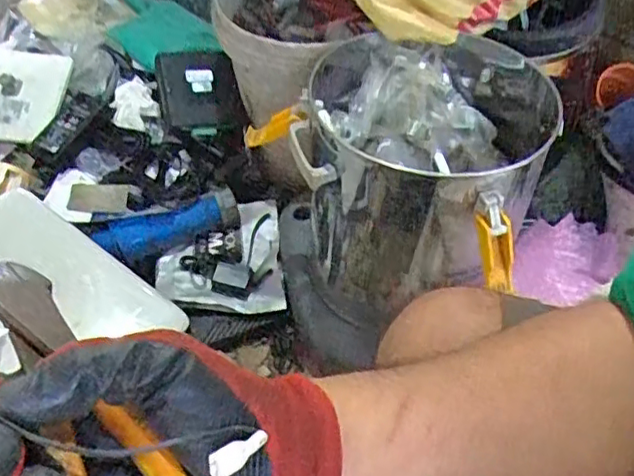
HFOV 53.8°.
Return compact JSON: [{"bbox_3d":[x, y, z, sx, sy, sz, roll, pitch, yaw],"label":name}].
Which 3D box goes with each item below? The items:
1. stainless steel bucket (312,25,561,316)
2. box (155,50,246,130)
[{"bbox_3d":[0.138,-0.079,0.842,0.283,0.300,0.310,0,48,0],"label":"stainless steel bucket"},{"bbox_3d":[-0.195,-0.248,1.042,0.143,0.120,0.030,-1,13,5],"label":"box"}]

